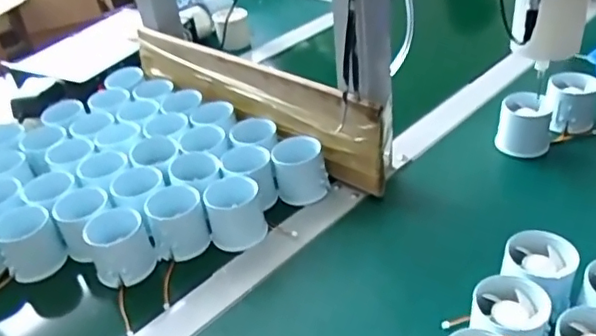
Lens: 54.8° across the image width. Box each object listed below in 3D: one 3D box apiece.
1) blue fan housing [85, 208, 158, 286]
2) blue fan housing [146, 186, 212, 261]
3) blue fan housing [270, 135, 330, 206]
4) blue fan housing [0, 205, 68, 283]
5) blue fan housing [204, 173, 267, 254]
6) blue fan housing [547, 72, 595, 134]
[{"bbox_3d":[-0.162,0.070,0.527,0.052,0.050,0.056,-5,34,3],"label":"blue fan housing"},{"bbox_3d":[-0.114,0.048,0.549,0.050,0.049,0.058,-15,35,-11],"label":"blue fan housing"},{"bbox_3d":[0.002,0.000,0.596,0.053,0.044,0.058,-9,34,-2],"label":"blue fan housing"},{"bbox_3d":[-0.261,0.072,0.561,0.053,0.054,0.053,-5,34,3],"label":"blue fan housing"},{"bbox_3d":[-0.061,0.042,0.554,0.051,0.048,0.054,-12,35,-6],"label":"blue fan housing"},{"bbox_3d":[0.305,-0.070,0.641,0.052,0.057,0.059,10,38,24],"label":"blue fan housing"}]

